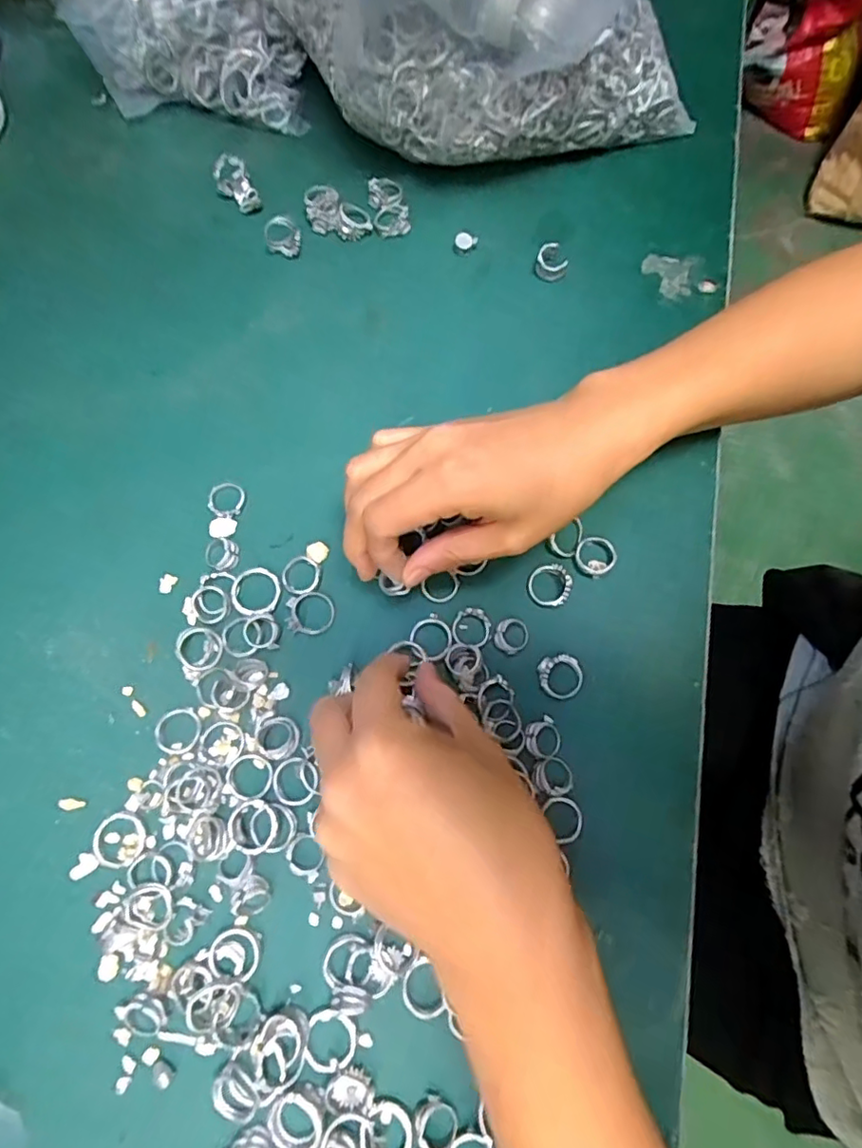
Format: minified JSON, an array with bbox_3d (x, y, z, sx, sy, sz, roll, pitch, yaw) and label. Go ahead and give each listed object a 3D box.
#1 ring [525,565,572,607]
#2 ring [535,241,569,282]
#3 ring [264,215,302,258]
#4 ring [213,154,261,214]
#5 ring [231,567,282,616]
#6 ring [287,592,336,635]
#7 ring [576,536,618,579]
[{"bbox_3d":[0.062,0.005,0.303,0.023,0.007,0.023,0,74,1],"label":"ring"},{"bbox_3d":[0.074,-0.191,0.355,0.019,0.010,0.022,14,75,4],"label":"ring"},{"bbox_3d":[-0.092,-0.209,0.360,0.022,0.023,0.013,-15,74,-4],"label":"ring"},{"bbox_3d":[-0.124,-0.247,0.370,0.022,0.021,0.027,-25,75,-6],"label":"ring"},{"bbox_3d":[-0.092,0.009,0.305,0.026,0.004,0.026,0,74,1],"label":"ring"},{"bbox_3d":[-0.062,0.020,0.301,0.024,0.004,0.022,0,74,1],"label":"ring"},{"bbox_3d":[0.087,-0.010,0.306,0.021,0.006,0.021,0,74,1],"label":"ring"}]

